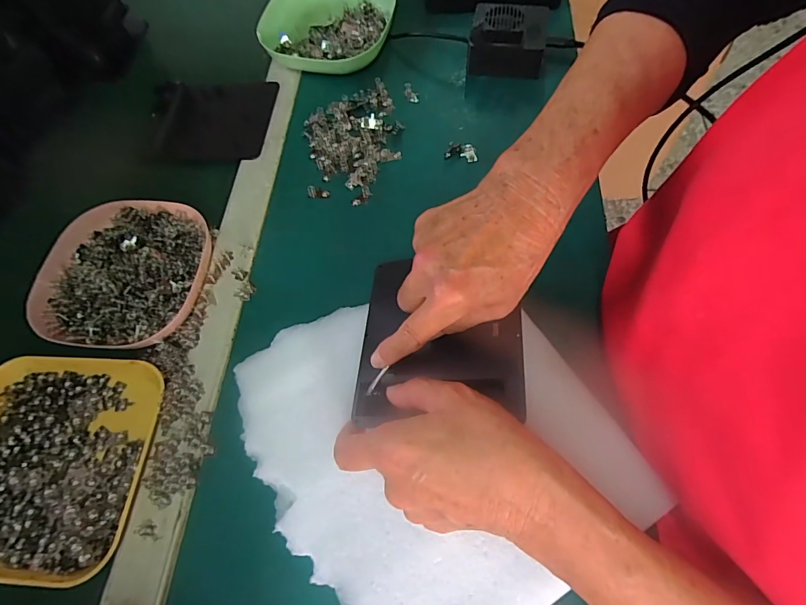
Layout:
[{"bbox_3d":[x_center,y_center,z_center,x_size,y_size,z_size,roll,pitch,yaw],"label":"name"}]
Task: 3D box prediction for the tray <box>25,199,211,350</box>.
[{"bbox_3d":[-0.240,-0.029,0.359,0.141,0.028,0.136,2,64,4],"label":"tray"}]

